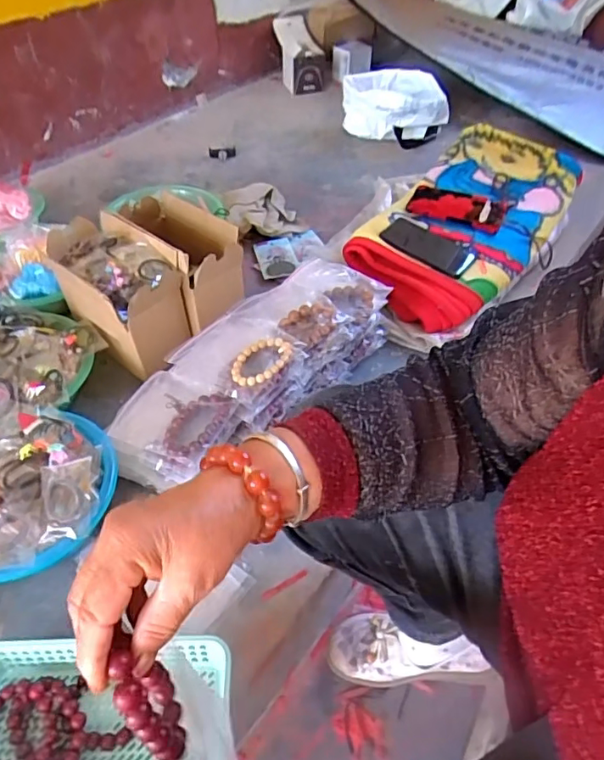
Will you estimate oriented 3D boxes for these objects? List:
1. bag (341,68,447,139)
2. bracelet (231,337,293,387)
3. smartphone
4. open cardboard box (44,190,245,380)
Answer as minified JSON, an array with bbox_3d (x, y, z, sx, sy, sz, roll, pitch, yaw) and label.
[{"bbox_3d":[0.243,-0.720,1.399,0.263,0.120,0.220,0,48,0],"label":"bag"},{"bbox_3d":[-0.053,-0.025,0.682,0.059,0.013,0.082,23,52,20],"label":"bracelet"},{"bbox_3d":[0.223,-0.240,0.945,0.161,0.010,0.081,32,60,16],"label":"smartphone"},{"bbox_3d":[-0.243,-0.168,0.850,0.232,0.138,0.230,-36,57,-28],"label":"open cardboard box"}]

